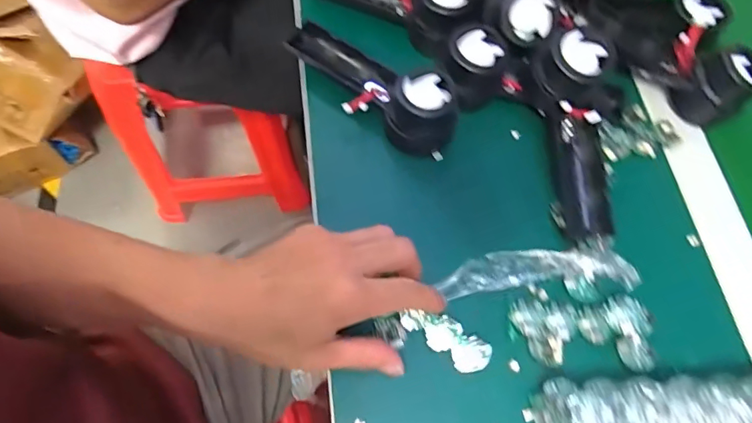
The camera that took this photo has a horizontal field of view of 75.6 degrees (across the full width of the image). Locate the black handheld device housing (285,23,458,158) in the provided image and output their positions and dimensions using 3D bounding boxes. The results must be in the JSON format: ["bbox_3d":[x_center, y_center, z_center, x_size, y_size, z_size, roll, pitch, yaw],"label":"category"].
[{"bbox_3d":[-0.008,-0.104,0.413,0.168,0.059,0.058,29,69,10],"label":"black handheld device housing"}]

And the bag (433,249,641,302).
[{"bbox_3d":[0.117,0.044,0.357,0.137,0.015,0.033,-1,67,-3],"label":"bag"}]

